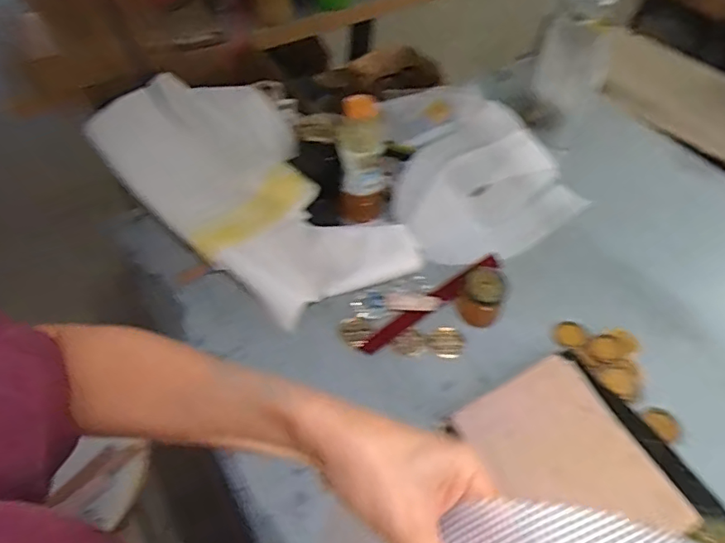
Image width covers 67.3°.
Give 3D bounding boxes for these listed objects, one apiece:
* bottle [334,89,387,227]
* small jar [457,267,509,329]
[{"bbox_3d":[-0.004,-0.160,0.820,0.067,0.197,0.057,2,51,3],"label":"bottle"},{"bbox_3d":[0.165,0.036,0.751,0.059,0.061,0.057,-1,51,1],"label":"small jar"}]

